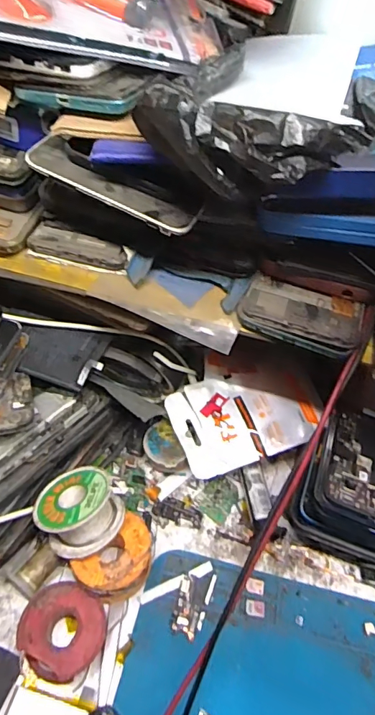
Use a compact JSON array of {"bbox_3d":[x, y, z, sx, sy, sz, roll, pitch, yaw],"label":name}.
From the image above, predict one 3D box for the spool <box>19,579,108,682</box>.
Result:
[{"bbox_3d":[-0.078,0.174,0.284,0.052,0.023,0.050,2,52,-2],"label":"spool"}]

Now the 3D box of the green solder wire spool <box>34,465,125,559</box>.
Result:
[{"bbox_3d":[-0.074,0.104,0.306,0.052,0.029,0.052,-13,31,7],"label":"green solder wire spool"}]

